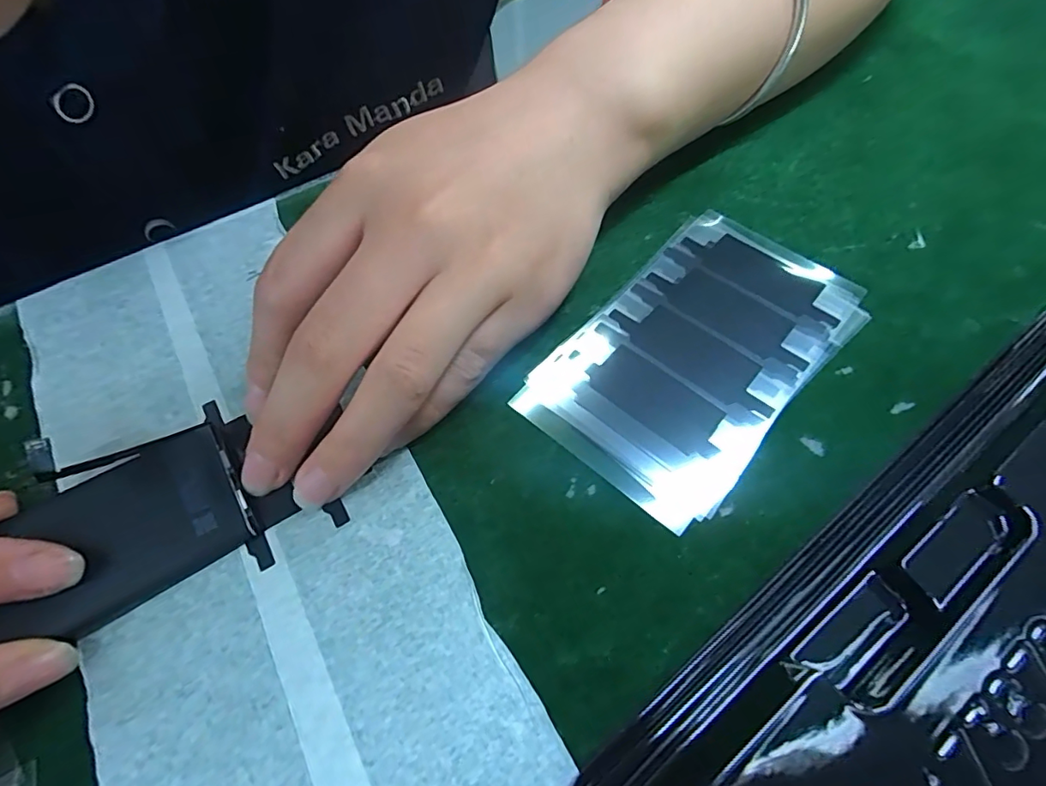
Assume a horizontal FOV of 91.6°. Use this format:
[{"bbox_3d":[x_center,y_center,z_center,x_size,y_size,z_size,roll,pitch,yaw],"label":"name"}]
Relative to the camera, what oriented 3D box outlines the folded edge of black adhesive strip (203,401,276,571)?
[{"bbox_3d":[-0.082,0.024,0.144,0.005,0.005,0.057,-29,64,-14],"label":"folded edge of black adhesive strip"}]

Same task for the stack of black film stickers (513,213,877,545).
[{"bbox_3d":[0.055,-0.015,0.160,0.063,0.004,0.106,40,69,21],"label":"stack of black film stickers"}]

